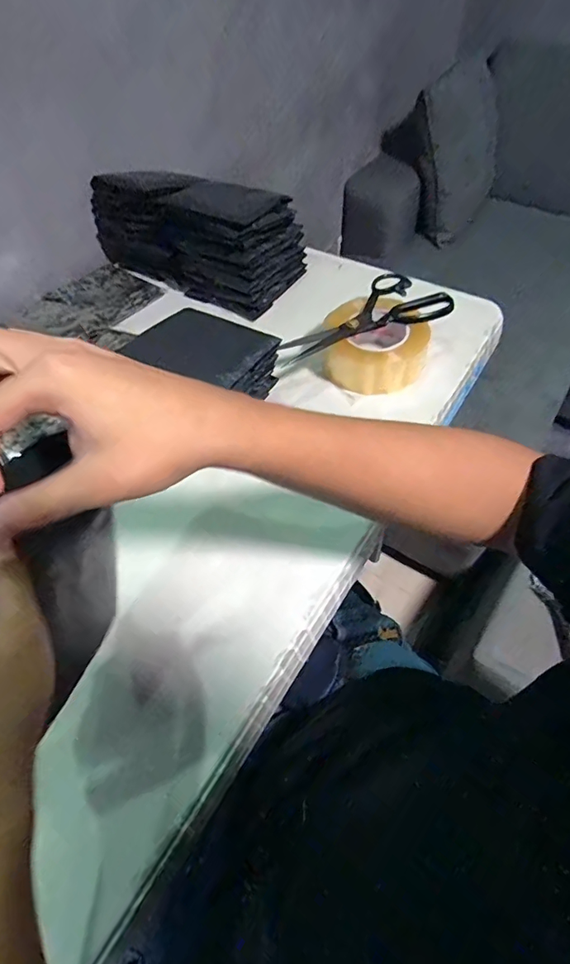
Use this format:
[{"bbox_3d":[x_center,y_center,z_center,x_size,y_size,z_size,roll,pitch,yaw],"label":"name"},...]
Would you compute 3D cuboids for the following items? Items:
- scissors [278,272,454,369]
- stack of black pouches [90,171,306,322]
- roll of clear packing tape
[{"bbox_3d":[0.089,-0.216,0.617,0.223,0.025,0.112,-18,55,-10],"label":"scissors"},{"bbox_3d":[-0.134,-0.382,0.730,0.307,0.134,0.137,28,60,21],"label":"stack of black pouches"},{"bbox_3d":[0.115,-0.179,0.615,0.130,0.060,0.125,-2,54,2],"label":"roll of clear packing tape"}]

